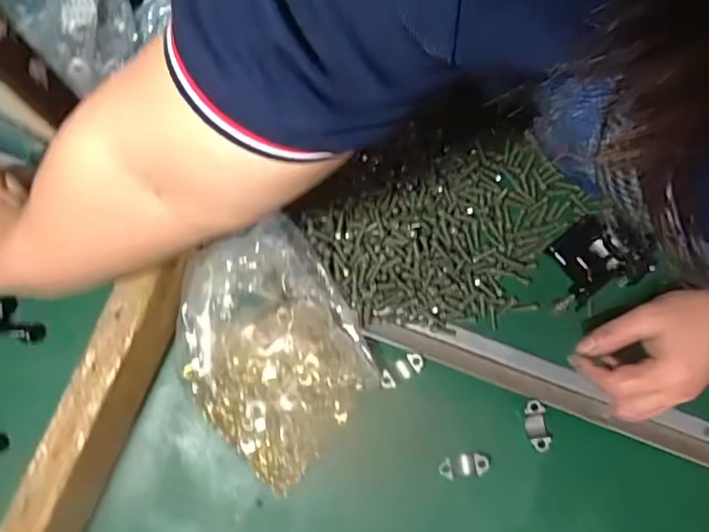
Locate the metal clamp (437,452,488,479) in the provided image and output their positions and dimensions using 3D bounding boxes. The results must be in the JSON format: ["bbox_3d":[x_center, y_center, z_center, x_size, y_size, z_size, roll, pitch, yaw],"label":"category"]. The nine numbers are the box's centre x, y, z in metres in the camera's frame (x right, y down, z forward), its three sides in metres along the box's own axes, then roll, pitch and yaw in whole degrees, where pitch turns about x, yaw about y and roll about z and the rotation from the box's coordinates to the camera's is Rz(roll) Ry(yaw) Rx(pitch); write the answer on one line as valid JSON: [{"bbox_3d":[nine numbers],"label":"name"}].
[{"bbox_3d":[0.100,0.181,0.500,0.044,0.011,0.018,-13,79,11],"label":"metal clamp"}]

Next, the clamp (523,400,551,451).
[{"bbox_3d":[0.166,0.146,0.506,0.020,0.009,0.043,-8,79,-3],"label":"clamp"}]

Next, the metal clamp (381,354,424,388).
[{"bbox_3d":[0.044,0.097,0.512,0.044,0.009,0.018,-28,80,-7],"label":"metal clamp"}]

